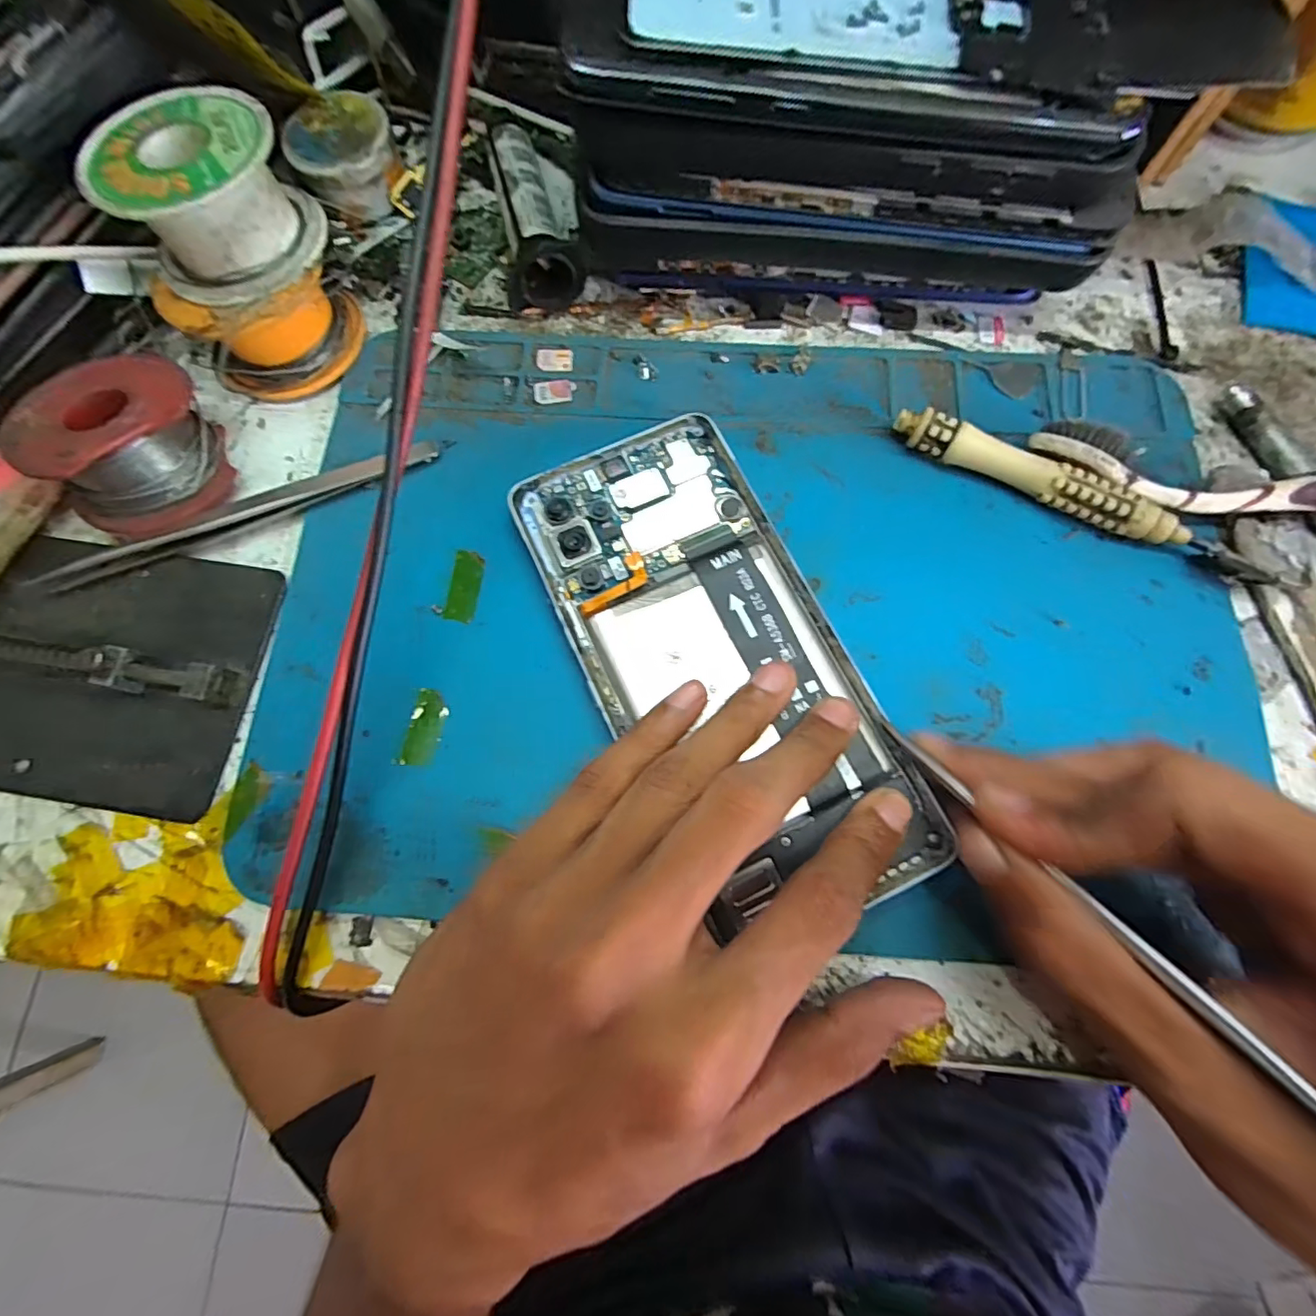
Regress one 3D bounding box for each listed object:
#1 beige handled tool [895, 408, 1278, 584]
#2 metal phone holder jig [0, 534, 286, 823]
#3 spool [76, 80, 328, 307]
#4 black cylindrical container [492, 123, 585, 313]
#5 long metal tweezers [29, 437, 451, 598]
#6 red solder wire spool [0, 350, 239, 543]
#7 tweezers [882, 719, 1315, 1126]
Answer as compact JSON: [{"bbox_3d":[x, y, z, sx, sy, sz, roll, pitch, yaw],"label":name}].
[{"bbox_3d":[0.132,-0.052,0.182,0.116,0.014,0.011,26,77,7],"label":"beige handled tool"},{"bbox_3d":[-0.179,0.001,0.169,0.109,0.016,0.077,9,76,3],"label":"metal phone holder jig"},{"bbox_3d":[-0.134,-0.138,0.168,0.051,0.025,0.048,0,75,1],"label":"spool"},{"bbox_3d":[-0.043,-0.162,0.210,0.027,0.022,0.071,-8,75,-1],"label":"black cylindrical container"},{"bbox_3d":[-0.133,-0.051,0.187,0.131,0.006,0.012,-23,76,-5],"label":"long metal tweezers"},{"bbox_3d":[-0.164,-0.068,0.178,0.043,0.032,0.048,-14,76,-3],"label":"red solder wire spool"},{"bbox_3d":[0.095,0.056,0.118,0.004,0.007,0.130,-33,46,-8],"label":"tweezers"}]

